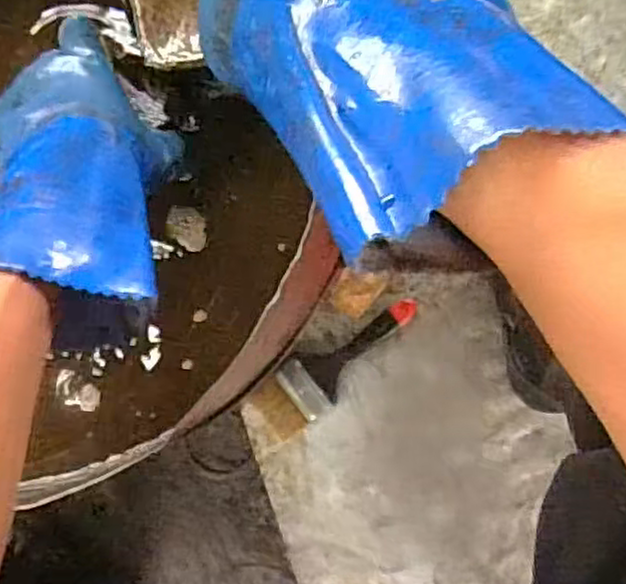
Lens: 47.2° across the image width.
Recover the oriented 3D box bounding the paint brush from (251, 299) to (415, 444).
[{"bbox_3d":[0.024,0.077,0.781,0.207,0.024,0.065,-42,83,6],"label":"paint brush"}]

